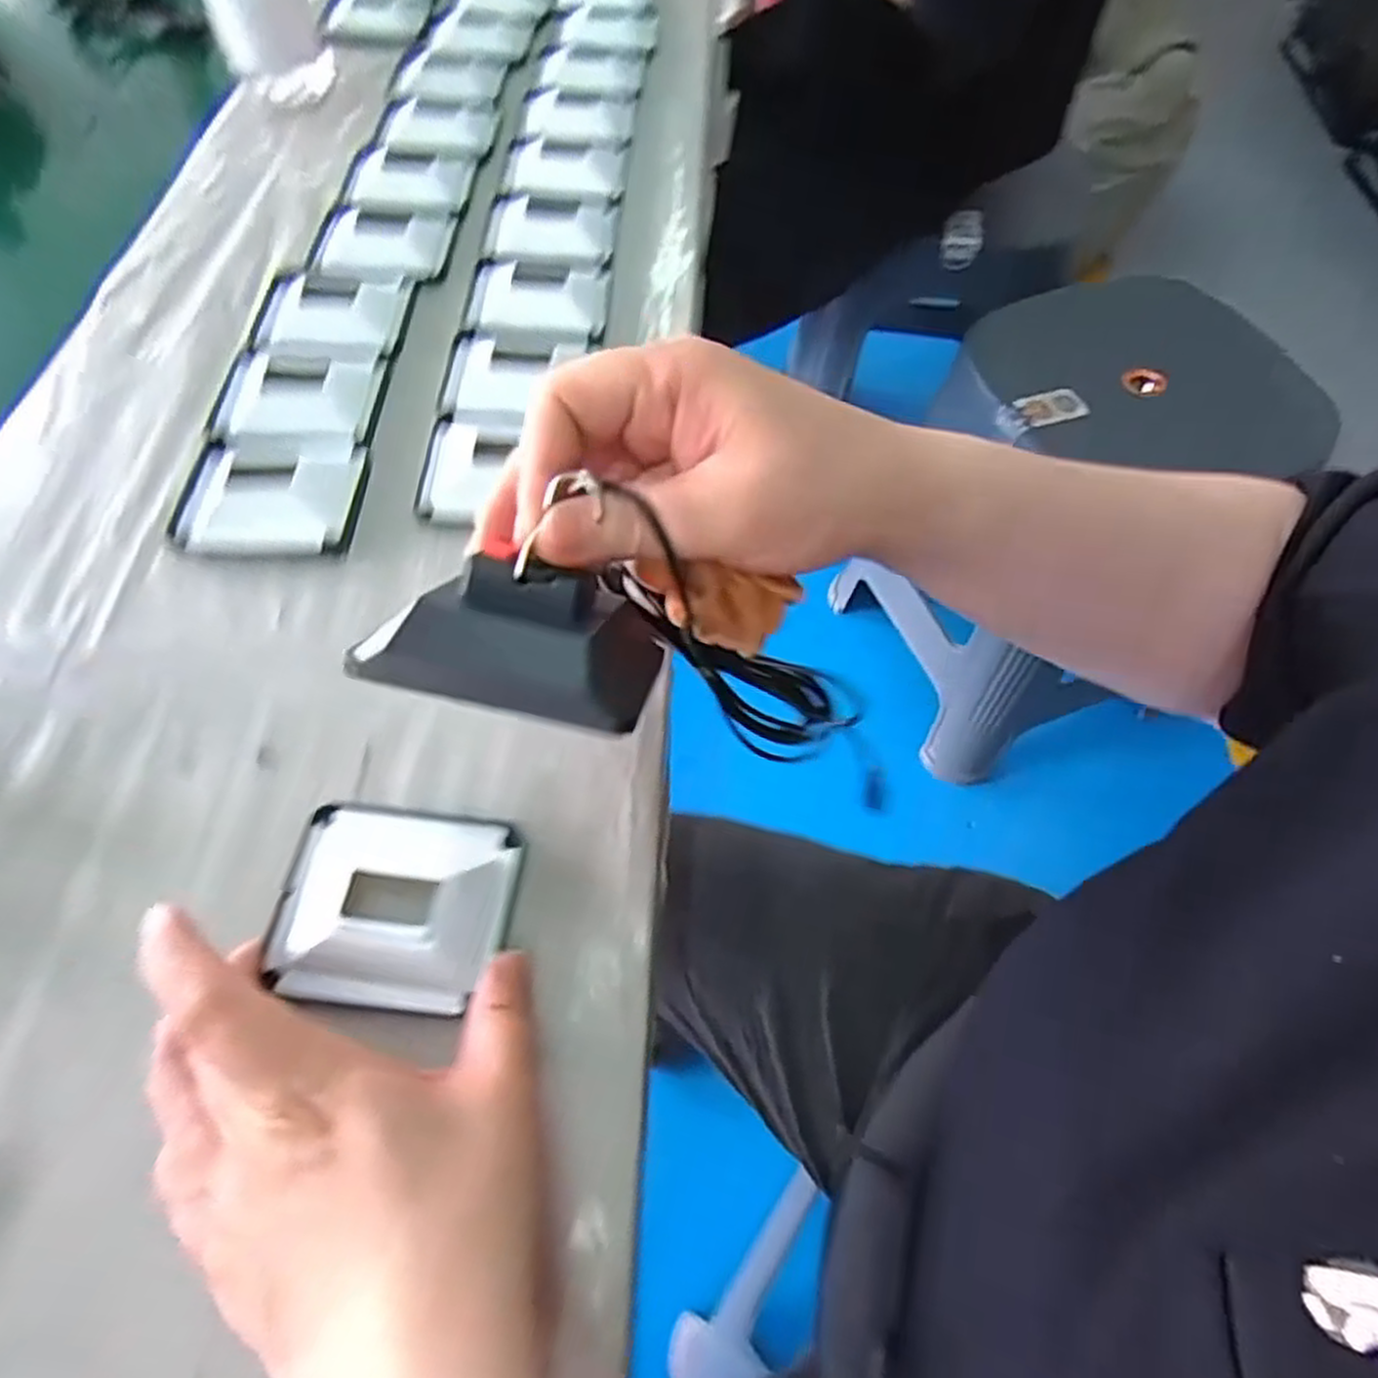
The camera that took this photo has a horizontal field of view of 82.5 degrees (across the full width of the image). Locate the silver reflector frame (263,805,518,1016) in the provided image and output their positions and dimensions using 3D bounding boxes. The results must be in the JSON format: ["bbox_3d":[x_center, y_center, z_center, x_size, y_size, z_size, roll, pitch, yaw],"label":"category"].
[{"bbox_3d":[-0.104,0.074,0.273,0.080,0.014,0.068,5,61,2],"label":"silver reflector frame"}]

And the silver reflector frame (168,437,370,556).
[{"bbox_3d":[-0.197,-0.092,0.362,0.083,0.013,0.069,1,61,0],"label":"silver reflector frame"}]

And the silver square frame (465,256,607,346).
[{"bbox_3d":[-0.086,-0.226,0.447,0.078,0.016,0.066,4,61,1],"label":"silver square frame"}]

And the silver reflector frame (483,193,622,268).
[{"bbox_3d":[-0.085,-0.284,0.478,0.078,0.023,0.067,2,61,0],"label":"silver reflector frame"}]

